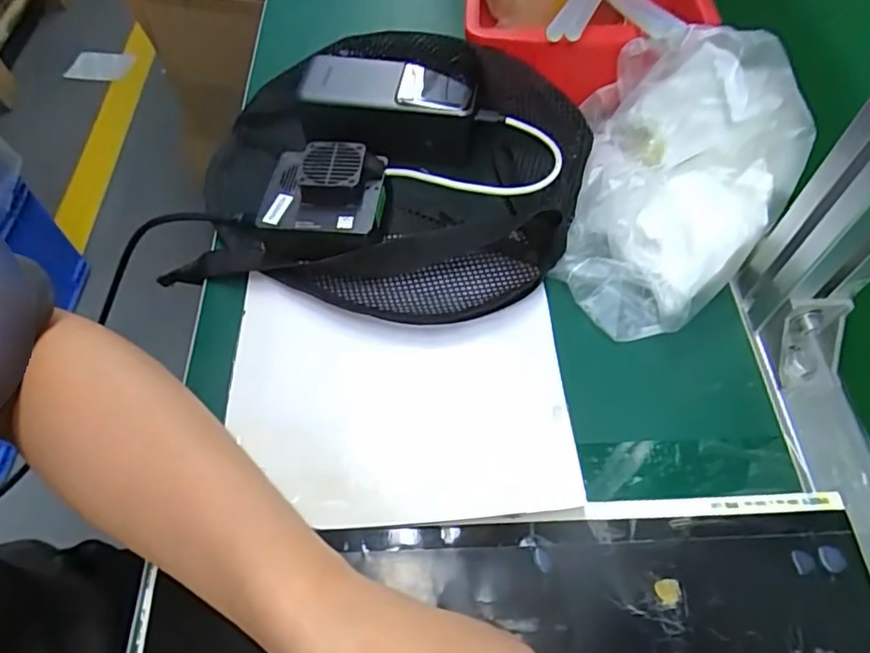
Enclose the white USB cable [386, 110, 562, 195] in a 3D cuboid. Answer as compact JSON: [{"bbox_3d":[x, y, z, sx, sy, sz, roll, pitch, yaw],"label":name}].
[{"bbox_3d":[0.032,-0.120,0.392,0.105,0.009,0.079,20,60,14],"label":"white USB cable"}]

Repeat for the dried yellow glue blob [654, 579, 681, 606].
[{"bbox_3d":[0.114,0.129,0.284,0.012,0.004,0.012,-1,60,1],"label":"dried yellow glue blob"}]

